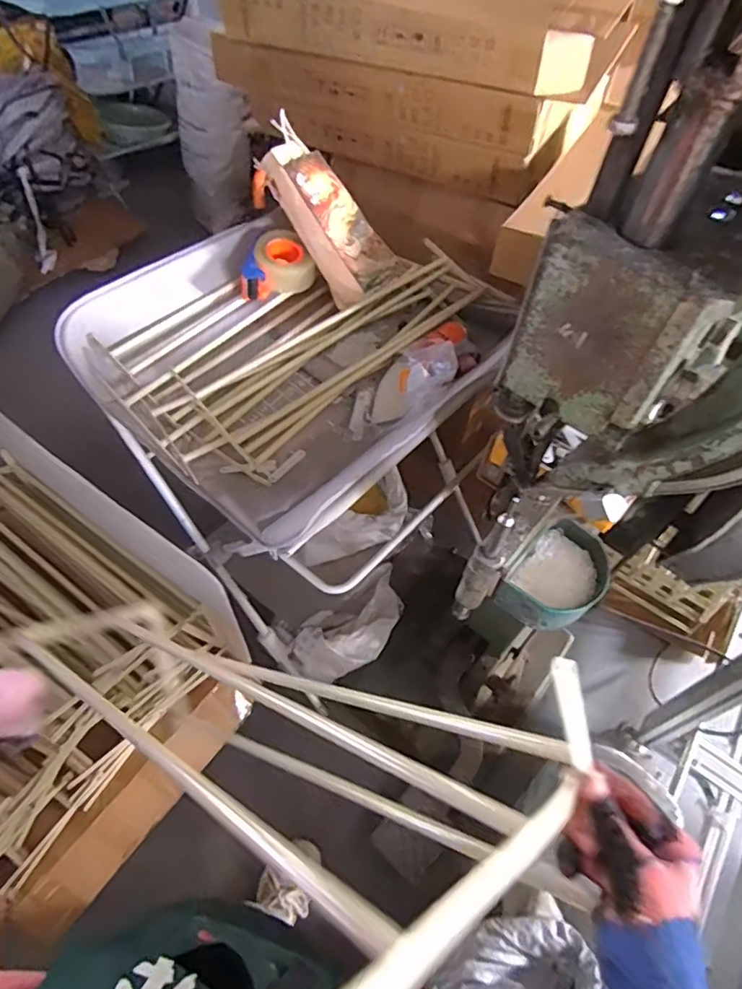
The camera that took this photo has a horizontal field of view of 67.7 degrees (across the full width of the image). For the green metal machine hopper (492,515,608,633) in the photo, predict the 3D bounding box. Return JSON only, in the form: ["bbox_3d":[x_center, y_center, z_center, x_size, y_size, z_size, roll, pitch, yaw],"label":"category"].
[{"bbox_3d":[0.253,0.113,0.742,0.105,0.044,0.167,37,58,22],"label":"green metal machine hopper"}]

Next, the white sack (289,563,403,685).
[{"bbox_3d":[-0.037,0.331,1.423,0.373,0.124,0.185,-37,63,-28],"label":"white sack"}]

